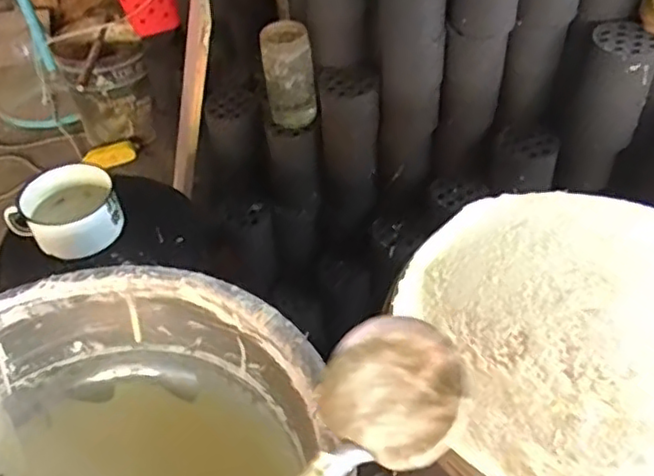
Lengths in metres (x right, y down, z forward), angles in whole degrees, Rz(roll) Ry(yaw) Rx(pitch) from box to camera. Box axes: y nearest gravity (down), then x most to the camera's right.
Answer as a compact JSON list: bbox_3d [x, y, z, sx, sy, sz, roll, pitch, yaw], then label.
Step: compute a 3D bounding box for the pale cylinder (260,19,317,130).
[{"bbox_3d":[-0.063,-0.272,1.112,0.083,0.167,0.068,-10,46,-5],"label":"pale cylinder"}]

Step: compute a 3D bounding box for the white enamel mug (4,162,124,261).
[{"bbox_3d":[-0.423,-0.039,1.067,0.170,0.090,0.125,-30,50,-22],"label":"white enamel mug"}]

